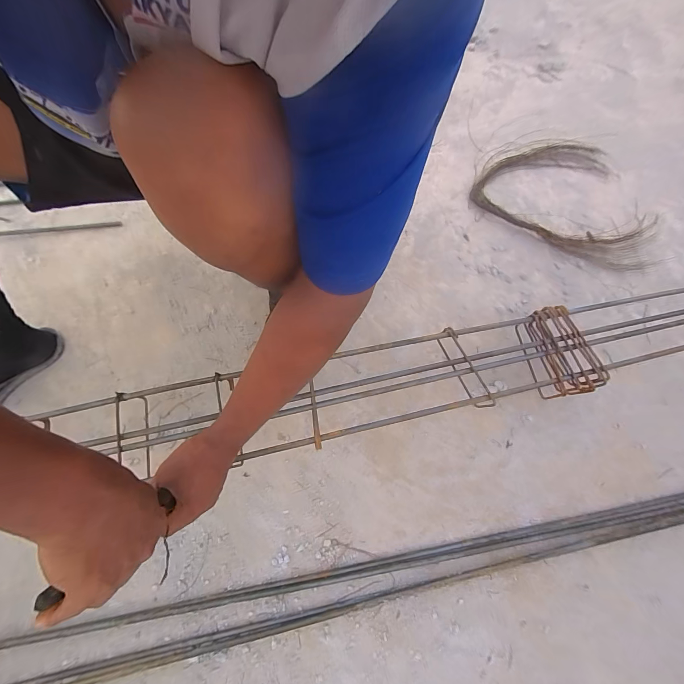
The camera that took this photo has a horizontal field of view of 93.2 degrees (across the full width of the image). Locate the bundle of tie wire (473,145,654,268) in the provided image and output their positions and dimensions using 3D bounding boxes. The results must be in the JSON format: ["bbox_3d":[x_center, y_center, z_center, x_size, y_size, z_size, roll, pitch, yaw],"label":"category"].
[{"bbox_3d":[0.581,-0.404,0.838,0.427,0.043,0.384,25,71,8],"label":"bundle of tie wire"}]

